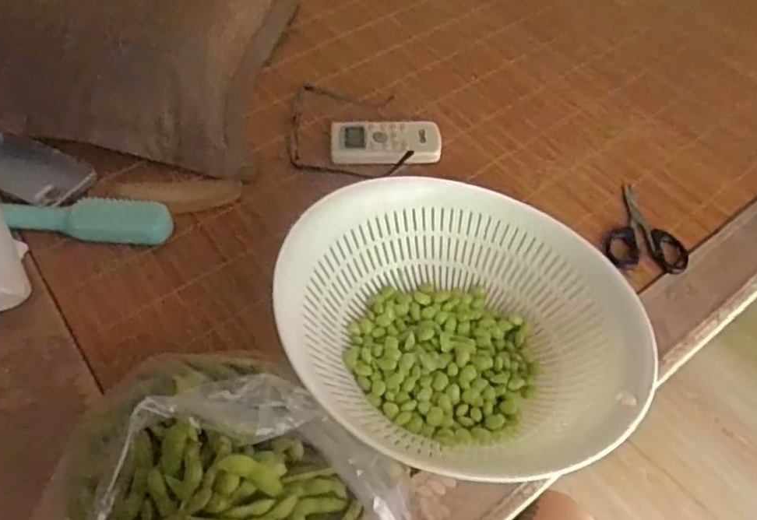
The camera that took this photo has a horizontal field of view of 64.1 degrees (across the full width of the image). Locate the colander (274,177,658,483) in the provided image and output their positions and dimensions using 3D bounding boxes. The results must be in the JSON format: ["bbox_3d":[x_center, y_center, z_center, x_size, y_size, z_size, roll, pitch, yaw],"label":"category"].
[{"bbox_3d":[0.062,0.058,0.494,0.241,0.094,0.269,-28,58,-22],"label":"colander"}]

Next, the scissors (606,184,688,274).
[{"bbox_3d":[0.273,-0.039,0.629,0.078,0.011,0.120,7,52,4],"label":"scissors"}]

